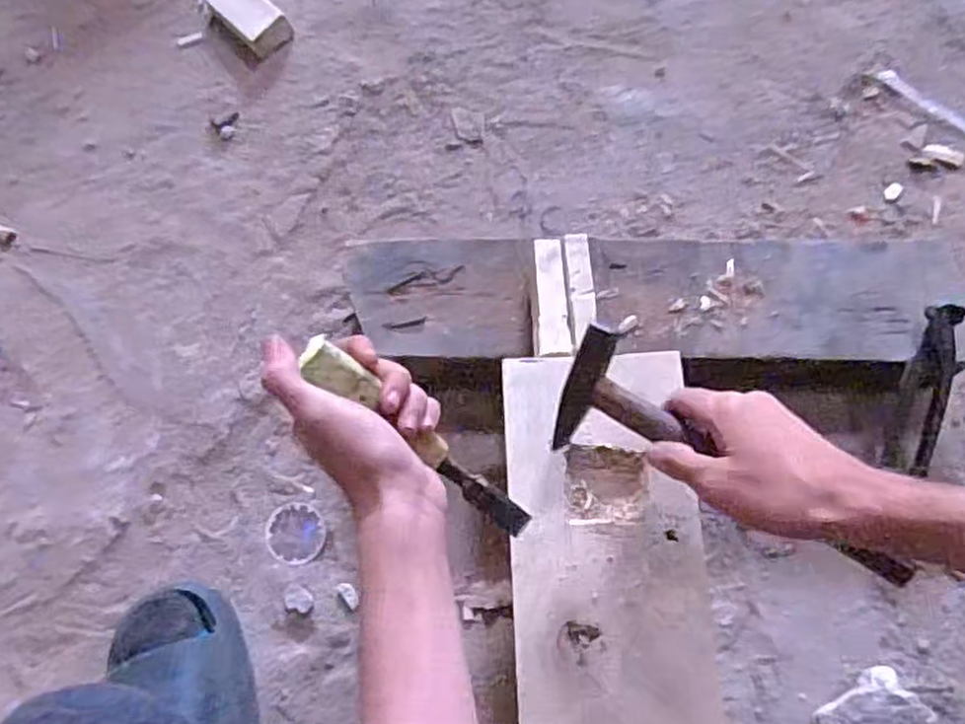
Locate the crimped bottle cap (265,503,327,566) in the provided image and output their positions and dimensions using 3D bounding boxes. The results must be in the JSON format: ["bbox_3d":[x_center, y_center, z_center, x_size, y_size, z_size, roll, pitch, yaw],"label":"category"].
[{"bbox_3d":[-0.169,0.155,0.681,0.056,0.009,0.052,0,71,1],"label":"crimped bottle cap"}]

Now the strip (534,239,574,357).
[{"bbox_3d":[0.056,-0.052,0.601,0.029,0.009,0.101,0,71,3],"label":"strip"}]

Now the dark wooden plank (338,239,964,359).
[{"bbox_3d":[0.144,-0.056,0.648,0.508,0.027,0.107,1,71,2],"label":"dark wooden plank"}]

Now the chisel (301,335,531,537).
[{"bbox_3d":[-0.036,0.051,0.461,0.188,0.019,0.020,45,73,-30],"label":"chisel"}]

